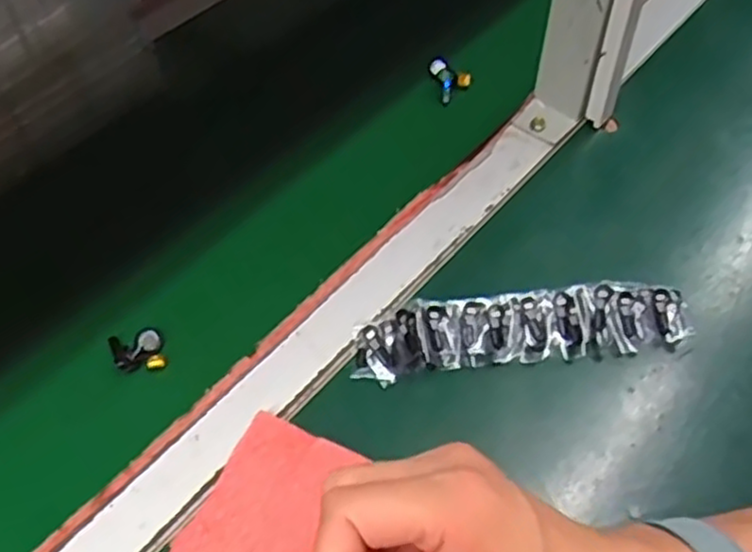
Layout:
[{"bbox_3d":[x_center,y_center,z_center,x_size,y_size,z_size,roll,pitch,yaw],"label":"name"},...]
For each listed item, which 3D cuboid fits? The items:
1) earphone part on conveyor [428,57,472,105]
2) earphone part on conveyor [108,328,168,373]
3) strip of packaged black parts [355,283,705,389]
[{"bbox_3d":[0.062,-0.164,0.611,0.028,0.016,0.051,-9,54,-8],"label":"earphone part on conveyor"},{"bbox_3d":[-0.146,0.046,0.453,0.030,0.008,0.032,-18,54,-14],"label":"earphone part on conveyor"},{"bbox_3d":[0.090,0.031,0.448,0.202,0.021,0.046,-8,53,-6],"label":"strip of packaged black parts"}]

